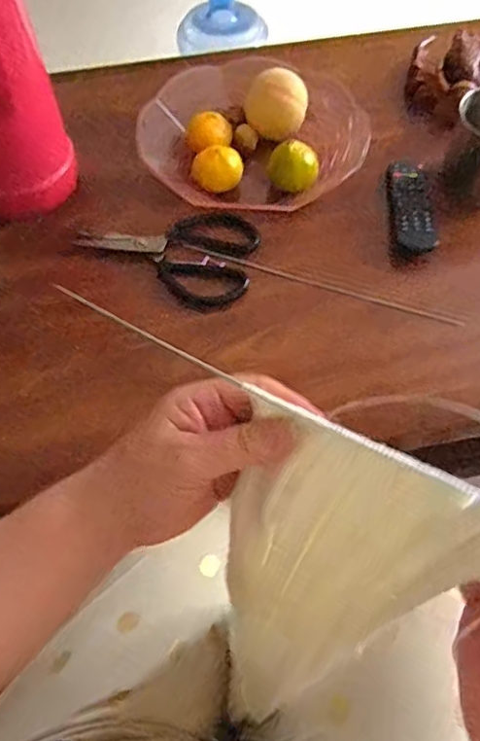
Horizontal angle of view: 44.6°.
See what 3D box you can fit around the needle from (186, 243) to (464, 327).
[{"bbox_3d":[0.086,-0.095,0.628,0.300,0.008,0.010,18,61,11],"label":"needle"}]

